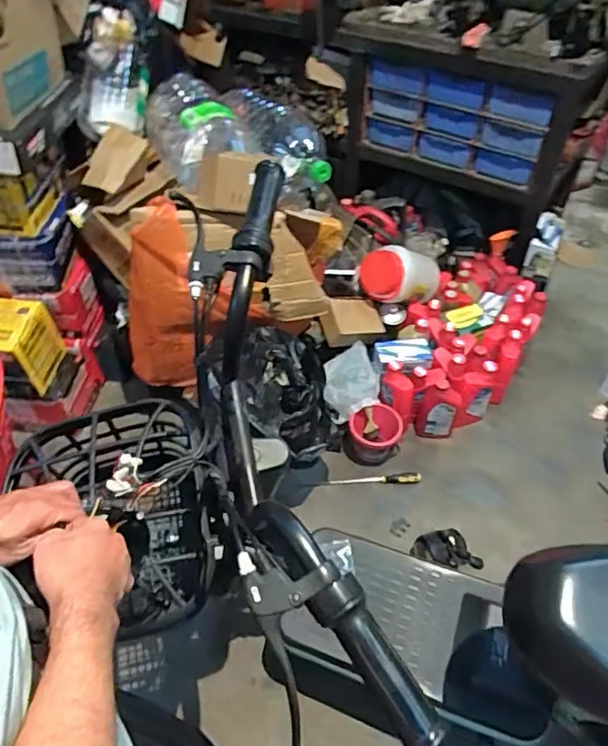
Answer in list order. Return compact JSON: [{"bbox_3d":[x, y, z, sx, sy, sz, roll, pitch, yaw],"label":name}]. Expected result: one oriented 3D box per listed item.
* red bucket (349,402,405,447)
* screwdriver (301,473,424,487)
[{"bbox_3d":[0.216,0.182,1.640,0.157,0.139,0.135,2,48,3],"label":"red bucket"},{"bbox_3d":[0.173,0.320,1.597,0.342,0.030,0.030,0,48,1],"label":"screwdriver"}]

